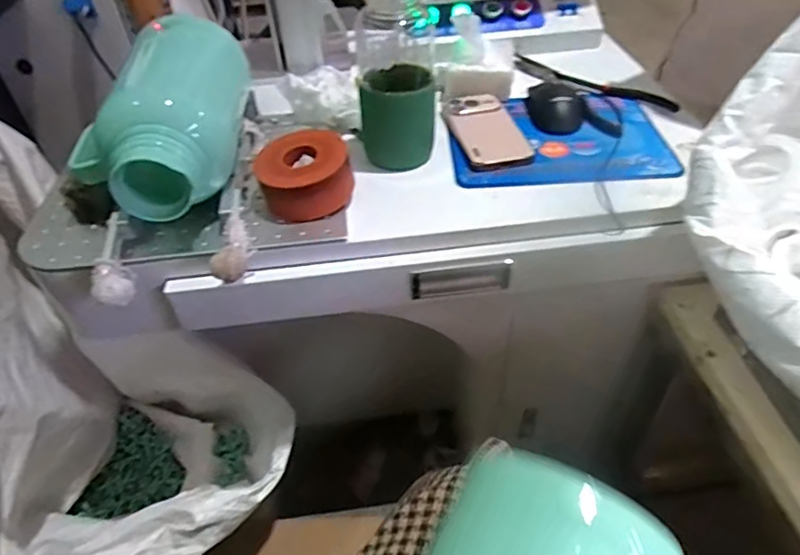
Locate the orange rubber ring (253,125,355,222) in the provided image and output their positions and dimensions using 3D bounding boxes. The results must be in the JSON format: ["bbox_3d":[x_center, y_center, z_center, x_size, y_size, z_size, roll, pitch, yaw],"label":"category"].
[{"bbox_3d":[-0.103,-0.110,0.595,0.098,0.064,0.082,-13,45,-9],"label":"orange rubber ring"}]

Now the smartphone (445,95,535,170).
[{"bbox_3d":[0.107,-0.188,0.696,0.079,0.011,0.153,-11,47,-8],"label":"smartphone"}]

